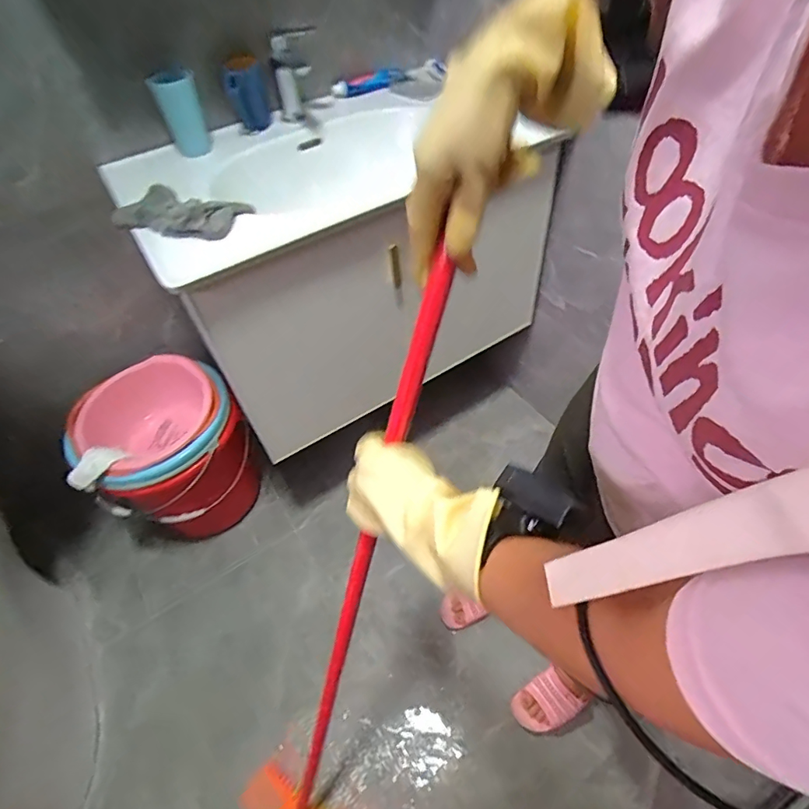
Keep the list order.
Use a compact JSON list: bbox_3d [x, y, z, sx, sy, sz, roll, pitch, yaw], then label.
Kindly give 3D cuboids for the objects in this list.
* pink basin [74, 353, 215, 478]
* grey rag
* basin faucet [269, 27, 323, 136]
[{"bbox_3d":[-0.561,0.053,1.106,0.272,0.200,0.273,-2,50,3],"label":"pink basin"},{"bbox_3d":[-0.369,-0.315,0.769,0.209,0.046,0.127,17,54,18],"label":"grey rag"},{"bbox_3d":[-0.225,-0.658,0.973,0.058,0.180,0.191,-23,52,-14],"label":"basin faucet"}]

